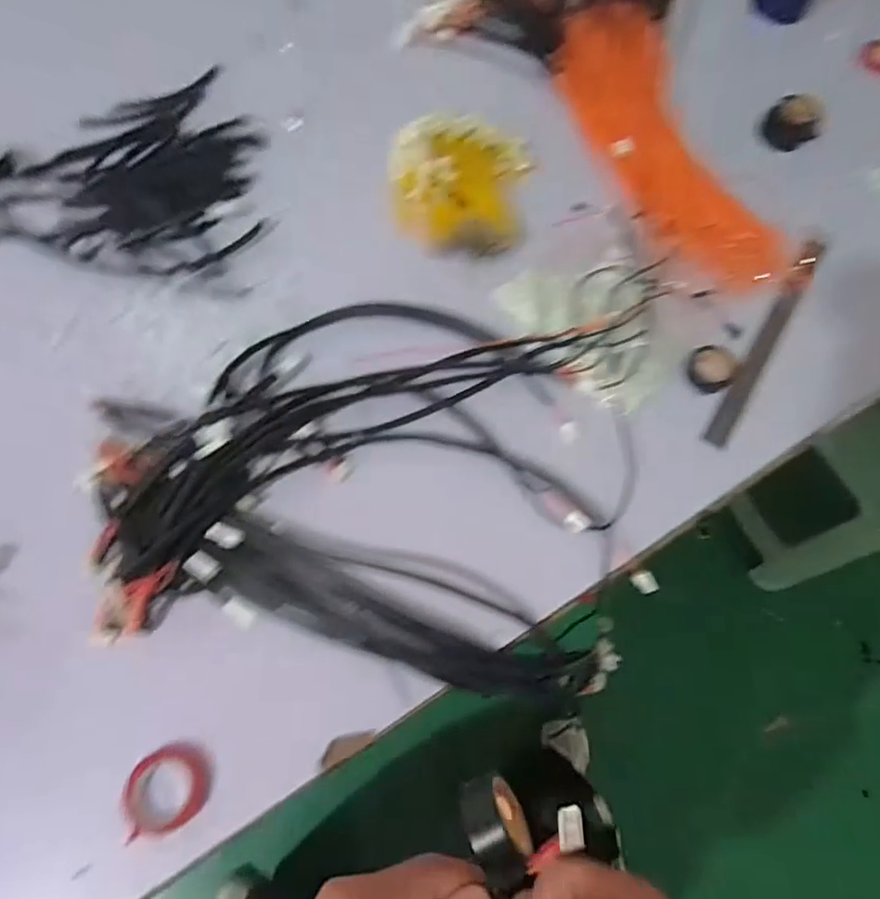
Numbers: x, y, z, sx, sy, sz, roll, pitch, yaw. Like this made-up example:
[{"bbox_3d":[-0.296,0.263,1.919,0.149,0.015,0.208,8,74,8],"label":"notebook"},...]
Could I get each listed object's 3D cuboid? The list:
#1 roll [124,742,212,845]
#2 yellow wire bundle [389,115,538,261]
[{"bbox_3d":[-0.212,0.264,0.470,0.067,0.025,0.058,-19,72,-11],"label":"roll"},{"bbox_3d":[0.029,-0.303,0.668,0.159,0.081,0.166,-1,70,-5],"label":"yellow wire bundle"}]

